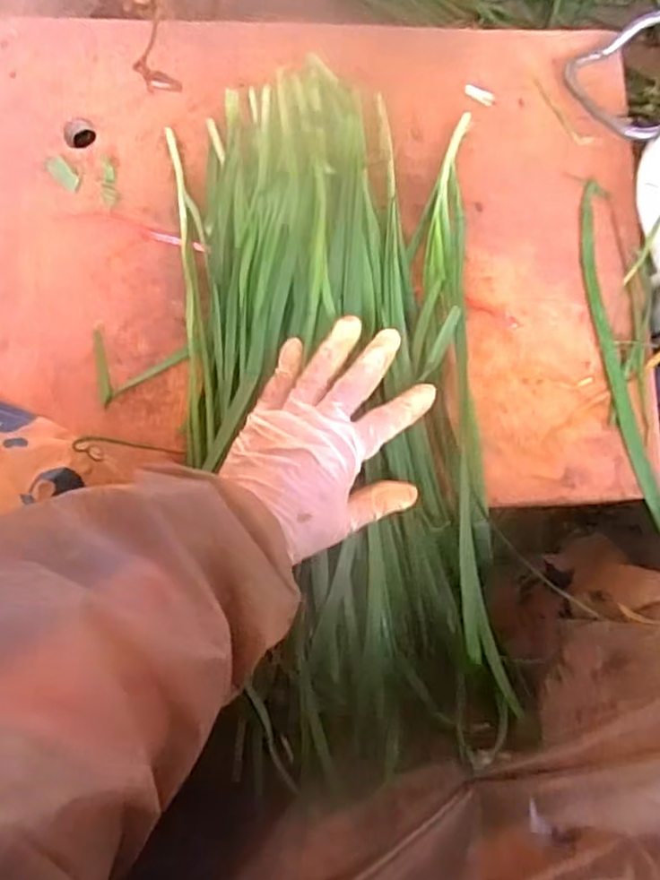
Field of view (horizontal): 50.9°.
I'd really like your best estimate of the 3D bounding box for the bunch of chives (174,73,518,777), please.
[{"bbox_3d":[0.015,-0.014,0.474,0.205,0.064,0.449,-8,89,-6],"label":"bunch of chives"}]

